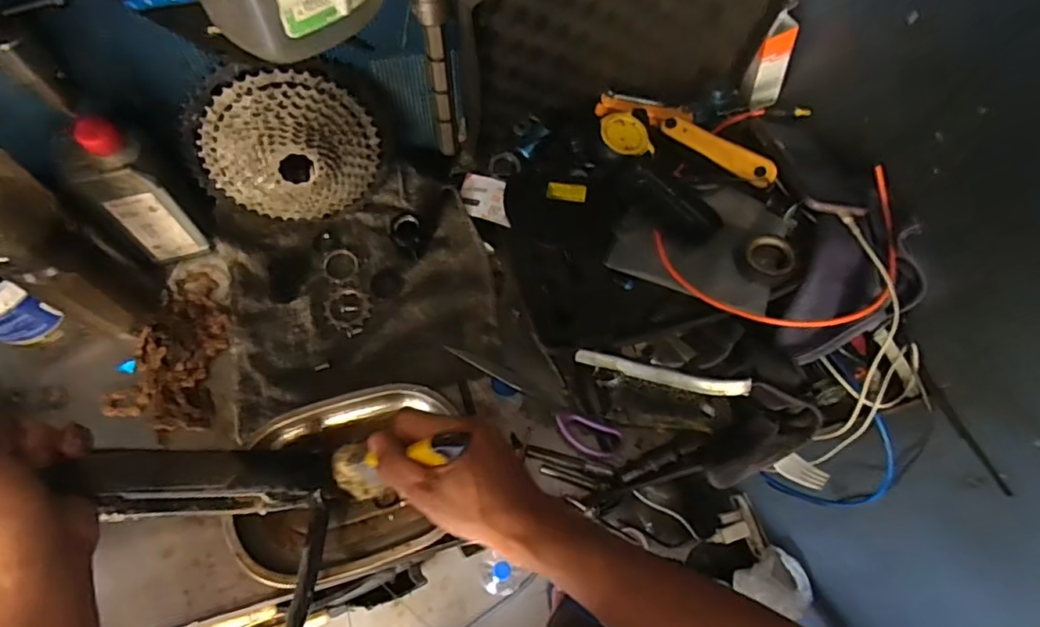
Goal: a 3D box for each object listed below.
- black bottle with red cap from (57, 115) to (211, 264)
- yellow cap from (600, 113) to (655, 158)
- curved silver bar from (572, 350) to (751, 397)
[{"bbox_3d":[-0.365,-0.104,0.545,0.054,0.172,0.061,38,70,12],"label":"black bottle with red cap"},{"bbox_3d":[0.113,-0.192,0.618,0.050,0.017,0.056,-16,69,-10],"label":"yellow cap"},{"bbox_3d":[0.139,0.060,0.559,0.168,0.011,0.020,11,67,2],"label":"curved silver bar"}]

